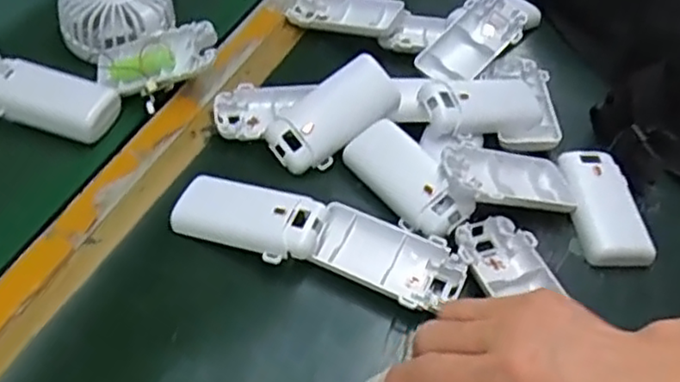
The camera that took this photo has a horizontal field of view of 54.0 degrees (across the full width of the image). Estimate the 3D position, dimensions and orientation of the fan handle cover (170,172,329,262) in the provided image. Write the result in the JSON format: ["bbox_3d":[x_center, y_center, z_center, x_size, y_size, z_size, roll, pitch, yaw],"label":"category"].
[{"bbox_3d":[-0.056,0.017,0.408,0.092,0.025,0.043,18,49,13],"label":"fan handle cover"}]

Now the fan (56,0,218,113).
[{"bbox_3d":[-0.155,-0.120,0.510,0.082,0.043,0.142,-28,55,-26],"label":"fan"}]

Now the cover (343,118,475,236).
[{"bbox_3d":[0.043,-0.008,0.436,0.037,0.024,0.090,-25,53,-25],"label":"cover"}]

